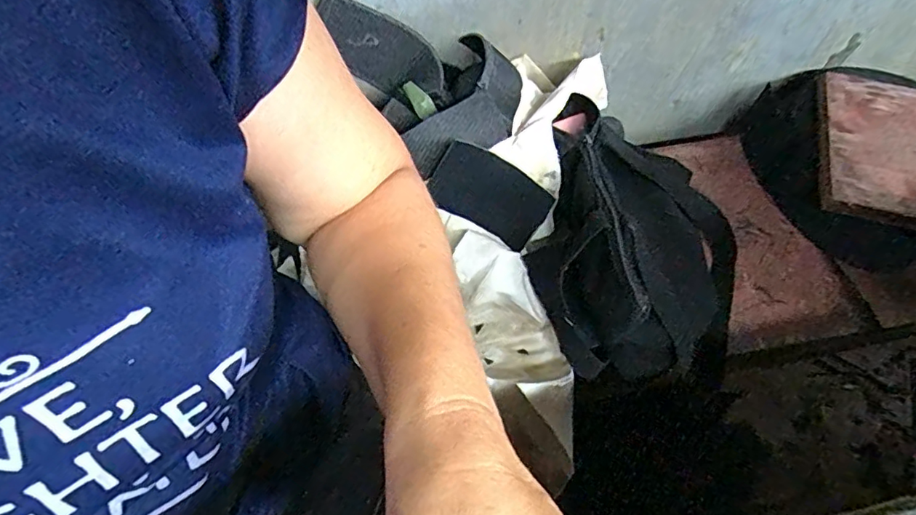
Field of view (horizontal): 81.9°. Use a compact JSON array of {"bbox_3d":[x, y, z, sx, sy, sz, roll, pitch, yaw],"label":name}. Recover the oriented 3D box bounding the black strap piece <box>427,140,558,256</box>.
[{"bbox_3d":[0.029,-0.058,0.494,0.108,0.067,0.006,29,23,2],"label":"black strap piece"}]

